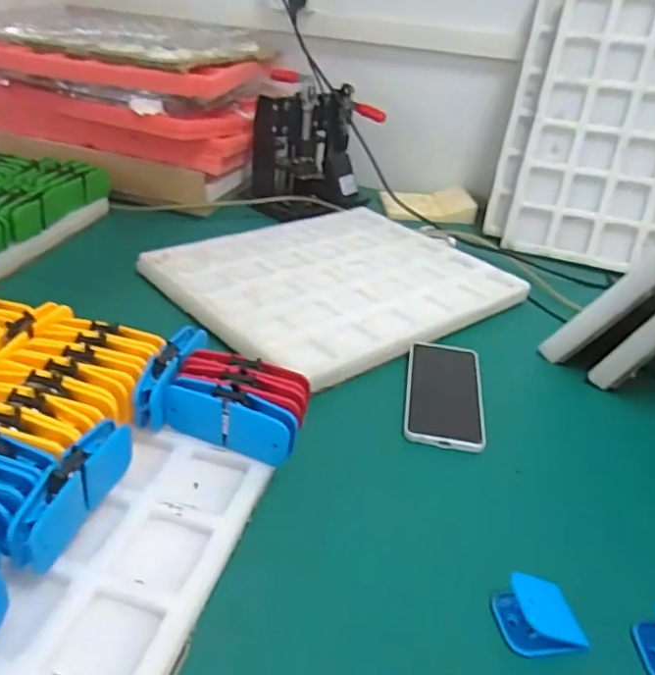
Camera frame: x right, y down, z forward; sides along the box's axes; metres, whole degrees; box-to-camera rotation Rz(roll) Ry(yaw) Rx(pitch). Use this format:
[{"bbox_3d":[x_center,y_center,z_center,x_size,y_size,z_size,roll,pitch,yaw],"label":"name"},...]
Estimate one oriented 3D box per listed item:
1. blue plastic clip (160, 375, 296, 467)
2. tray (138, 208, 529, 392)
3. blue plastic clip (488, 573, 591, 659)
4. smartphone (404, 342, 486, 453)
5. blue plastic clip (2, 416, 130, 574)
[{"bbox_3d":[-0.081,0.069,0.492,0.113,0.044,0.027,16,33,15],"label":"blue plastic clip"},{"bbox_3d":[0.010,-0.087,0.829,0.442,0.024,0.366,-20,40,-36],"label":"tray"},{"bbox_3d":[0.149,0.193,0.410,0.055,0.031,0.042,4,32,-4],"label":"blue plastic clip"},{"bbox_3d":[0.128,0.056,0.635,0.080,0.005,0.173,10,32,6],"label":"smartphone"},{"bbox_3d":[-0.175,0.106,0.408,0.022,0.048,0.115,11,32,8],"label":"blue plastic clip"}]

